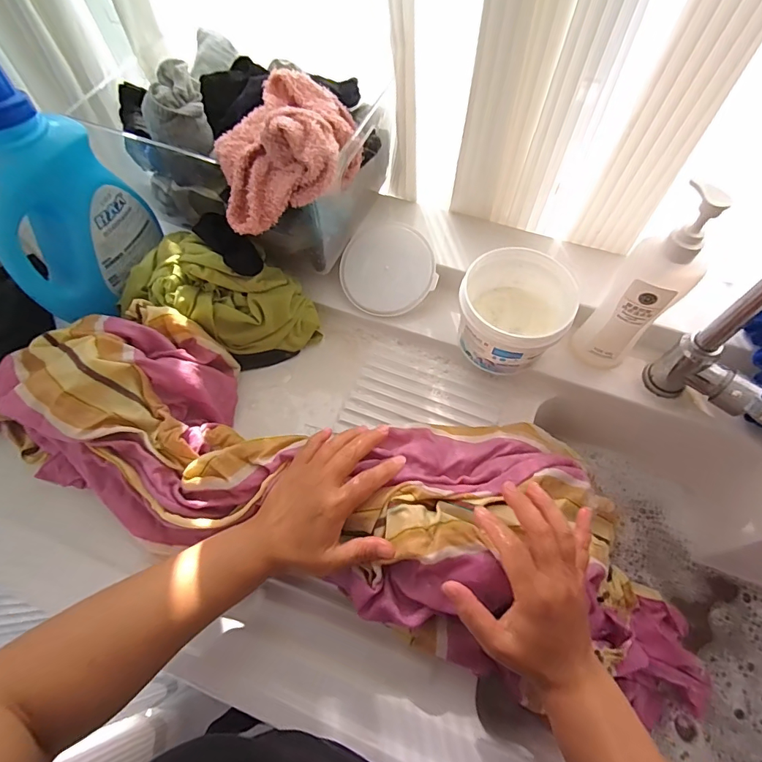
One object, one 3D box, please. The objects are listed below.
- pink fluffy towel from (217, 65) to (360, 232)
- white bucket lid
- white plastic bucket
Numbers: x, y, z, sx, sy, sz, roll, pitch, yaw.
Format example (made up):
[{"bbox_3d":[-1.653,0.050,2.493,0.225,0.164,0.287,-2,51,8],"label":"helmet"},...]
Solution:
[{"bbox_3d":[-0.093,-0.237,0.465,0.145,0.096,0.166,-7,65,-2],"label":"pink fluffy towel"},{"bbox_3d":[0.008,-0.150,0.590,0.119,0.010,0.121,0,89,6],"label":"white bucket lid"},{"bbox_3d":[0.151,-0.078,0.527,0.115,0.094,0.116,-1,65,1],"label":"white plastic bucket"}]

